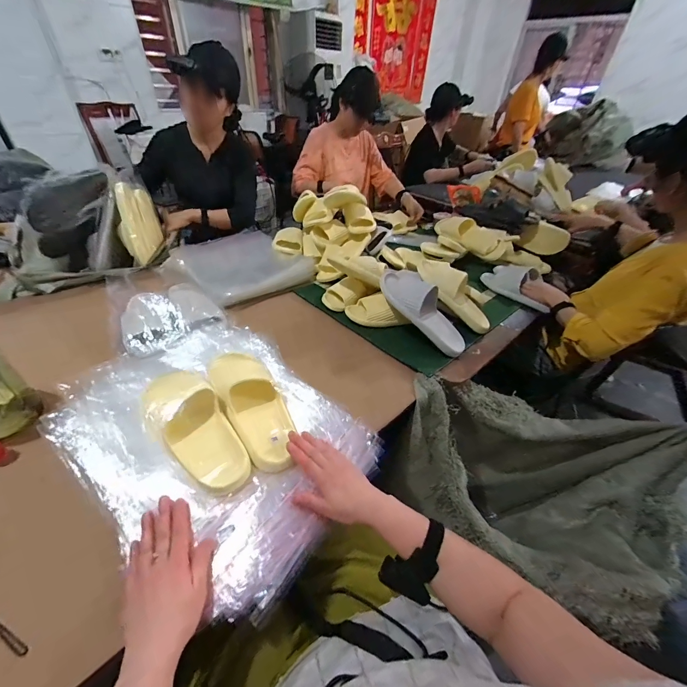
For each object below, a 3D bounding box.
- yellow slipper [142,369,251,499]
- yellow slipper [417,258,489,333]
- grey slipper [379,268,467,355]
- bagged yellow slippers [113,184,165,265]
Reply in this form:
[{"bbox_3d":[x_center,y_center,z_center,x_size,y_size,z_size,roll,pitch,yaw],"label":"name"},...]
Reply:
[{"bbox_3d":[-0.245,0.129,0.511,0.243,0.080,0.110,34,48,31],"label":"yellow slipper"},{"bbox_3d":[0.329,-0.147,0.908,0.110,0.070,0.272,-32,82,-36],"label":"yellow slipper"},{"bbox_3d":[0.212,-0.103,0.821,0.129,0.069,0.308,-28,73,-32],"label":"grey slipper"},{"bbox_3d":[-0.730,-0.438,1.107,0.072,0.227,0.250,-6,40,-12],"label":"bagged yellow slippers"}]

